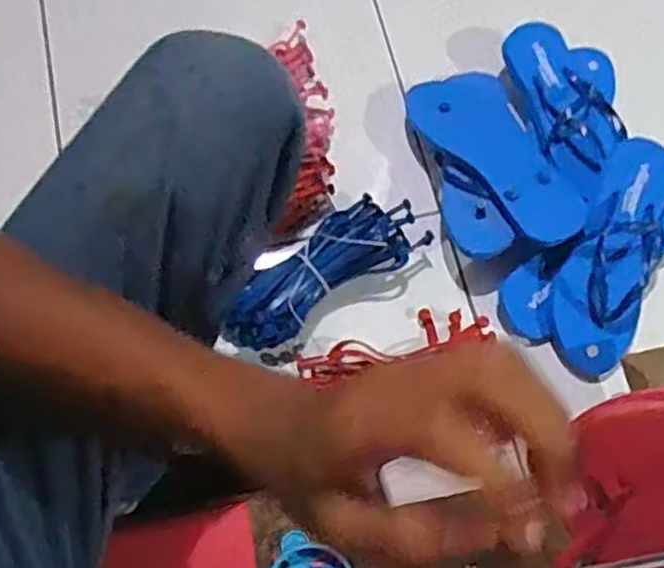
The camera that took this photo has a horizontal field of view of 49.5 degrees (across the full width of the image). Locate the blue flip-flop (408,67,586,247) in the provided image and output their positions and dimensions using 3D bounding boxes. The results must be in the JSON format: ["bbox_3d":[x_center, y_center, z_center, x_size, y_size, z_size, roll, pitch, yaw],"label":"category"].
[{"bbox_3d":[0.176,-0.141,0.778,0.102,0.037,0.238,-29,74,-11],"label":"blue flip-flop"}]

